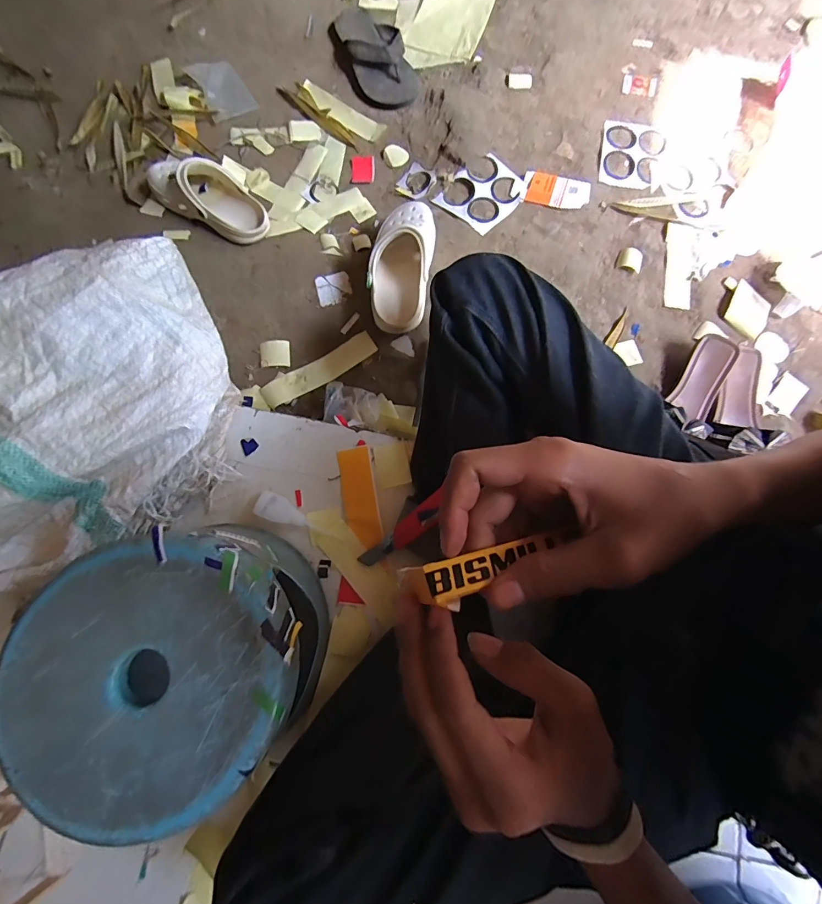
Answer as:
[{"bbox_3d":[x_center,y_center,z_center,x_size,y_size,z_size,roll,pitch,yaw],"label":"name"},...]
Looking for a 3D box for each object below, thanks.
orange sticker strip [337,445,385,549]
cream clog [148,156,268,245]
[{"bbox_3d":[-0.066,0.056,0.519,0.044,0.007,0.125,-10,80,-5],"label":"orange sticker strip"},{"bbox_3d":[-0.363,-0.464,0.721,0.233,0.075,0.099,27,79,7],"label":"cream clog"}]

